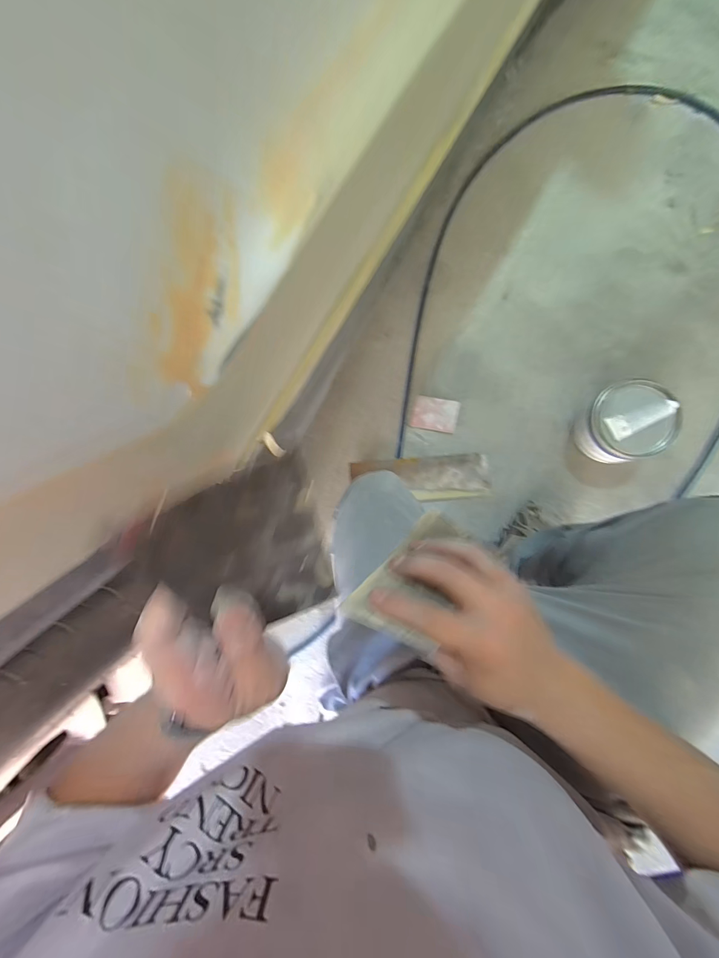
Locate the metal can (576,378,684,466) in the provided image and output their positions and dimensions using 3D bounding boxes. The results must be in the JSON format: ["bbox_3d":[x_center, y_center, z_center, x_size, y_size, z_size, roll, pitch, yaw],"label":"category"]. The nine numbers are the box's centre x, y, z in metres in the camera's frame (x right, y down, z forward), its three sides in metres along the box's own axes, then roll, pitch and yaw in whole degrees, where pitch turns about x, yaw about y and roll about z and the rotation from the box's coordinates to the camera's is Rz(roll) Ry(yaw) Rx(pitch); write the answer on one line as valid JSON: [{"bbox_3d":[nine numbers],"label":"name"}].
[{"bbox_3d":[0.529,-0.114,0.699,0.140,0.109,0.152,-1,87,9],"label":"metal can"}]

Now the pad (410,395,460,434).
[{"bbox_3d":[0.179,-0.152,0.809,0.099,0.005,0.075,11,89,10],"label":"pad"}]

